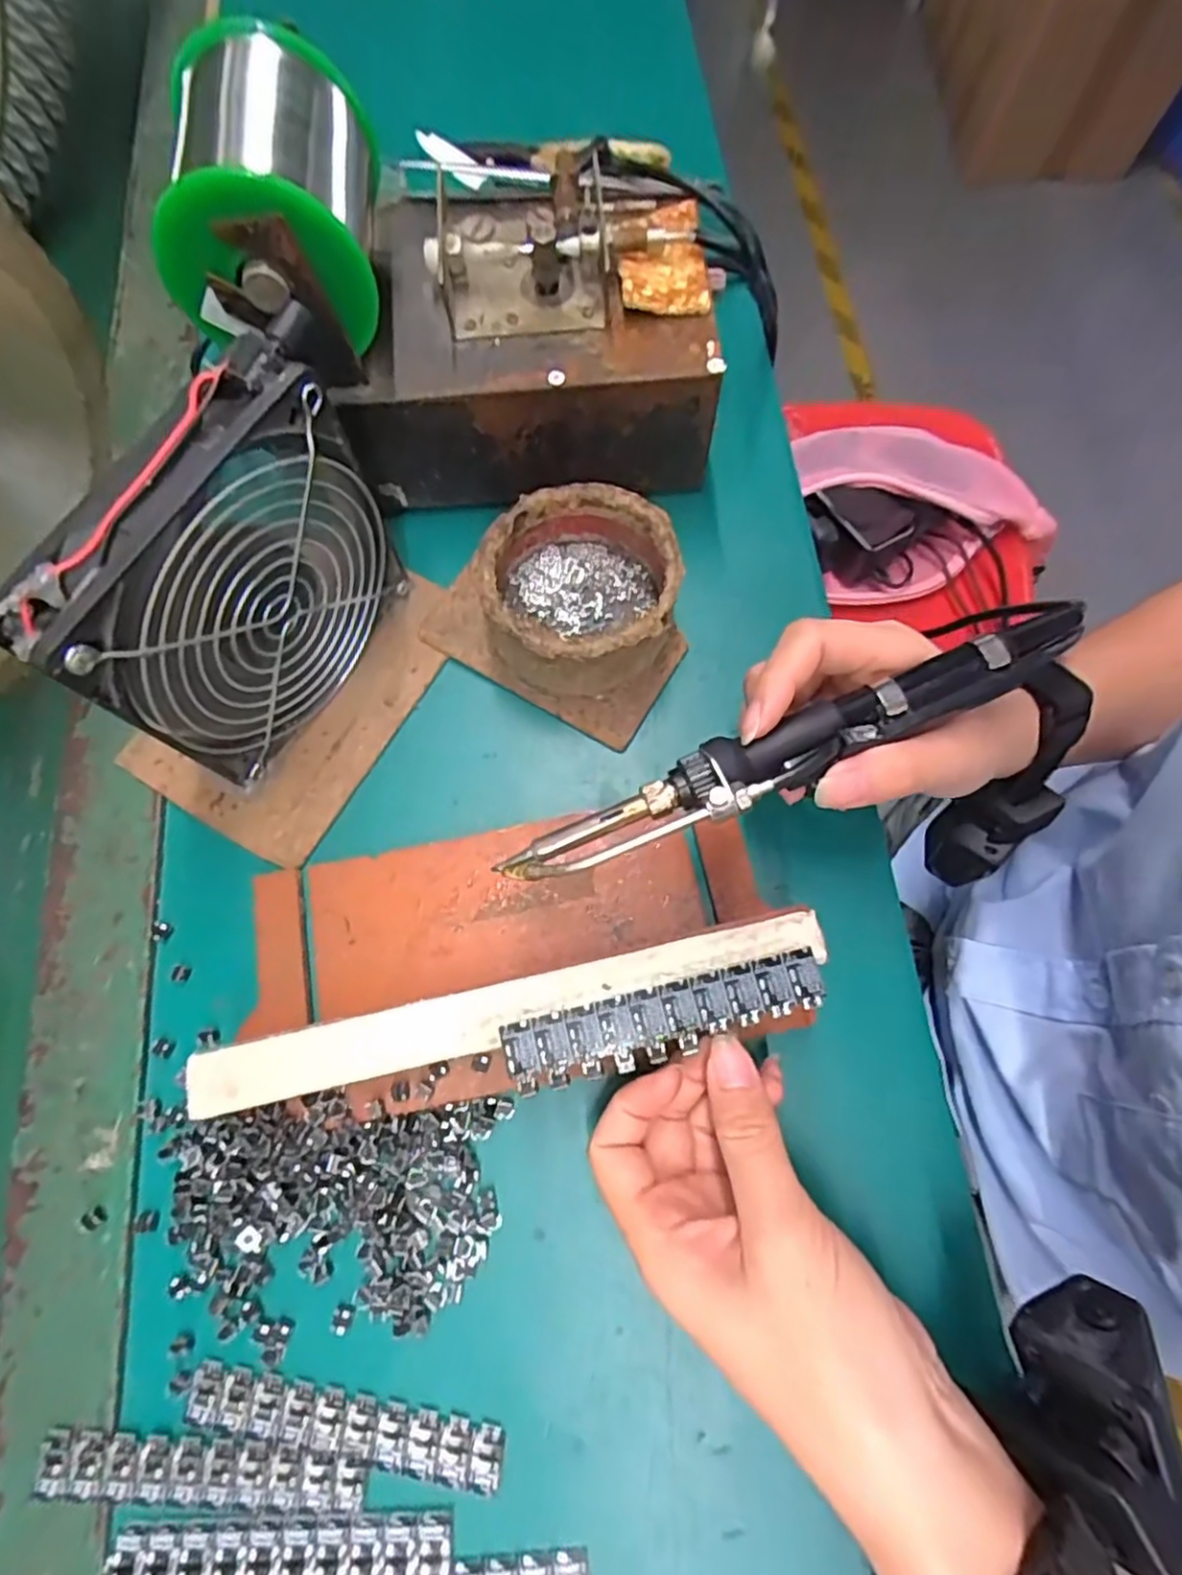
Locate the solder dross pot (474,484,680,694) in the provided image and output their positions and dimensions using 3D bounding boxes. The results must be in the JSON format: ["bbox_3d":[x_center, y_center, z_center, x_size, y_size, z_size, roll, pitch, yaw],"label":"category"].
[{"bbox_3d":[-0.004,-0.083,0.297,0.080,0.044,0.082,0,73,1],"label":"solder dross pot"}]

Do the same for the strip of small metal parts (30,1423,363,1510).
[{"bbox_3d":[-0.130,0.227,0.225,0.108,0.004,0.017,3,73,2],"label":"strip of small metal parts"}]

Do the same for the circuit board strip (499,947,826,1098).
[{"bbox_3d":[0.025,0.077,0.228,0.108,0.004,0.022,-15,74,-3],"label":"circuit board strip"}]

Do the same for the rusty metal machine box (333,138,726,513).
[{"bbox_3d":[-0.026,-0.201,0.308,0.154,0.085,0.110,-3,73,0],"label":"rusty metal machine box"}]

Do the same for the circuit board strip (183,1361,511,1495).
[{"bbox_3d":[-0.083,0.215,0.229,0.107,0.004,0.019,10,74,4],"label":"circuit board strip"}]

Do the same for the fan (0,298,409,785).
[{"bbox_3d":[-0.120,-0.070,0.248,0.026,0.130,0.122,30,76,9],"label":"fan"}]

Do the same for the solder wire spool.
[{"bbox_3d":[-0.110,-0.207,0.247,0.069,0.072,0.087,-5,73,-1],"label":"solder wire spool"}]

